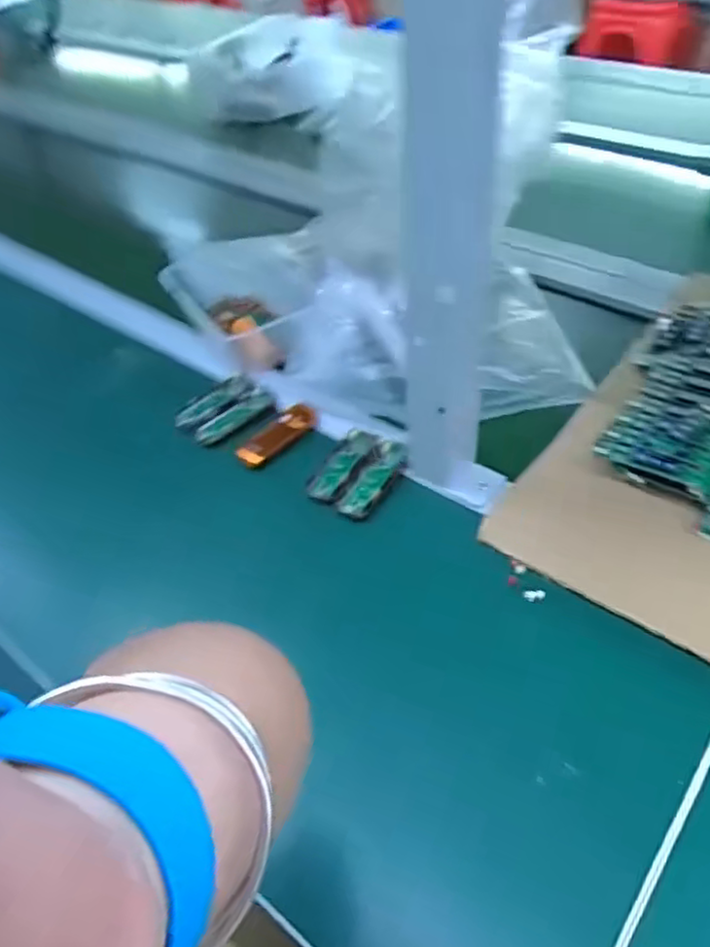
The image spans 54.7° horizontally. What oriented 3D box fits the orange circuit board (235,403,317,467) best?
[{"bbox_3d":[-0.070,-0.035,0.599,0.076,0.013,0.031,-38,49,-27],"label":"orange circuit board"}]

